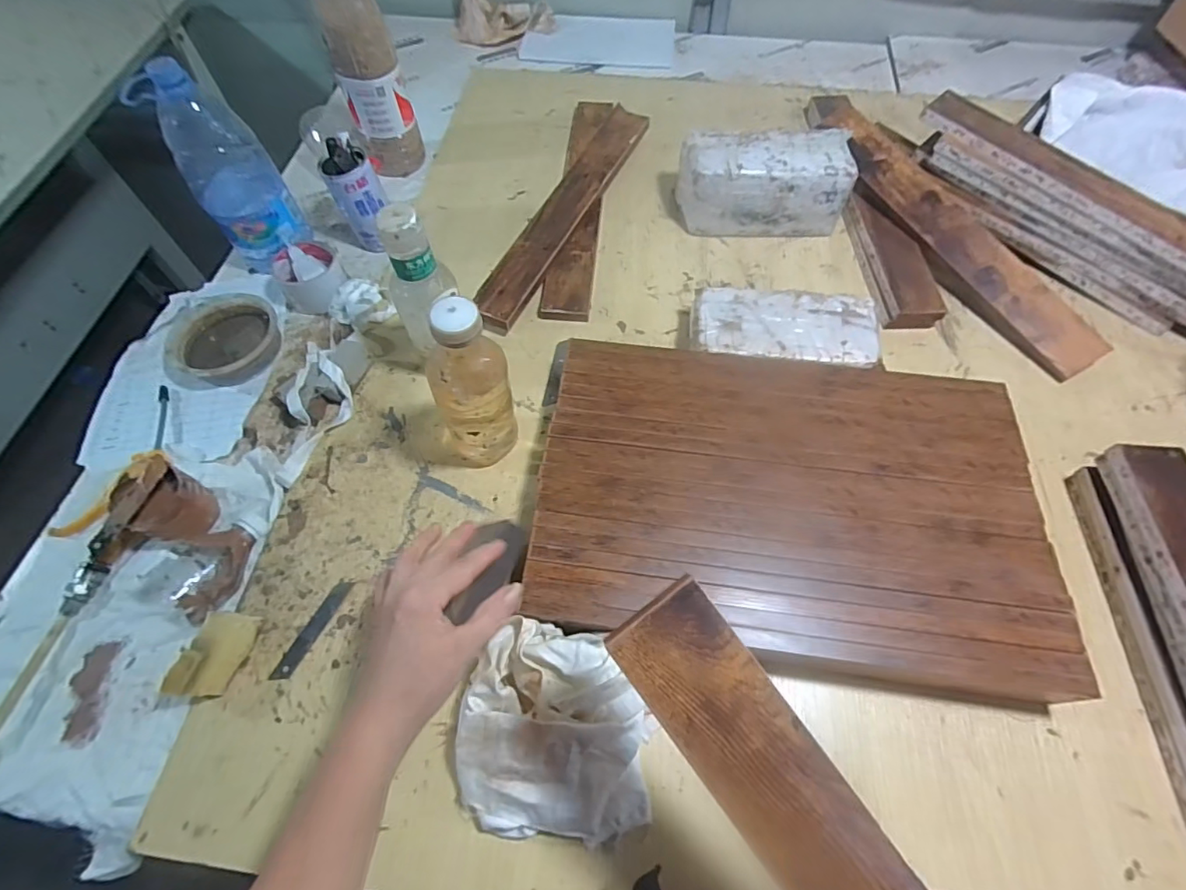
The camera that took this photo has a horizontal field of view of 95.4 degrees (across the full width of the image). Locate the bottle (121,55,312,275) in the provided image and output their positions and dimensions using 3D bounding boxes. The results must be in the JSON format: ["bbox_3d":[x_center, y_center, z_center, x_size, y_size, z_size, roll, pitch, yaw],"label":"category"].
[{"bbox_3d":[-0.437,-0.322,0.659,0.100,0.224,0.085,-29,65,-15],"label":"bottle"}]

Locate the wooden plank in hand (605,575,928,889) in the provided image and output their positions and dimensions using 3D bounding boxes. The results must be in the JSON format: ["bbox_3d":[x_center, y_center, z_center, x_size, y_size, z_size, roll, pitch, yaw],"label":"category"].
[{"bbox_3d":[0.096,0.177,0.277,0.061,0.015,0.223,-35,86,-5],"label":"wooden plank in hand"}]

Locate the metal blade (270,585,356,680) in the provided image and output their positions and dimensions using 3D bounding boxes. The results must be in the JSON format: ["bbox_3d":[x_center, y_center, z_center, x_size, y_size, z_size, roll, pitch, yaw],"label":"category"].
[{"bbox_3d":[-0.261,0.171,0.503,0.019,0.005,0.096,20,64,18],"label":"metal blade"}]

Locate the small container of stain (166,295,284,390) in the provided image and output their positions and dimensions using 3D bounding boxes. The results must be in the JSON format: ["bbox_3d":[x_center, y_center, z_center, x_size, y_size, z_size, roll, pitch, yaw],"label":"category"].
[{"bbox_3d":[-0.461,-0.135,0.664,0.130,0.030,0.136,5,61,3],"label":"small container of stain"}]

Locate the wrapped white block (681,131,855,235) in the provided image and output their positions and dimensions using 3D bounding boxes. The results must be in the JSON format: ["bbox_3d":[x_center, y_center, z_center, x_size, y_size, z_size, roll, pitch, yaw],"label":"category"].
[{"bbox_3d":[0.228,-0.356,0.740,0.219,0.103,0.101,-2,61,-1],"label":"wrapped white block"}]

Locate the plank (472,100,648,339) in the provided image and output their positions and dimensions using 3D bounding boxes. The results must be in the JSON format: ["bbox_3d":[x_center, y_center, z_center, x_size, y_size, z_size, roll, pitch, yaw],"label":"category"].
[{"bbox_3d":[-0.032,-0.334,0.758,0.067,0.022,0.458,24,64,10],"label":"plank"}]

